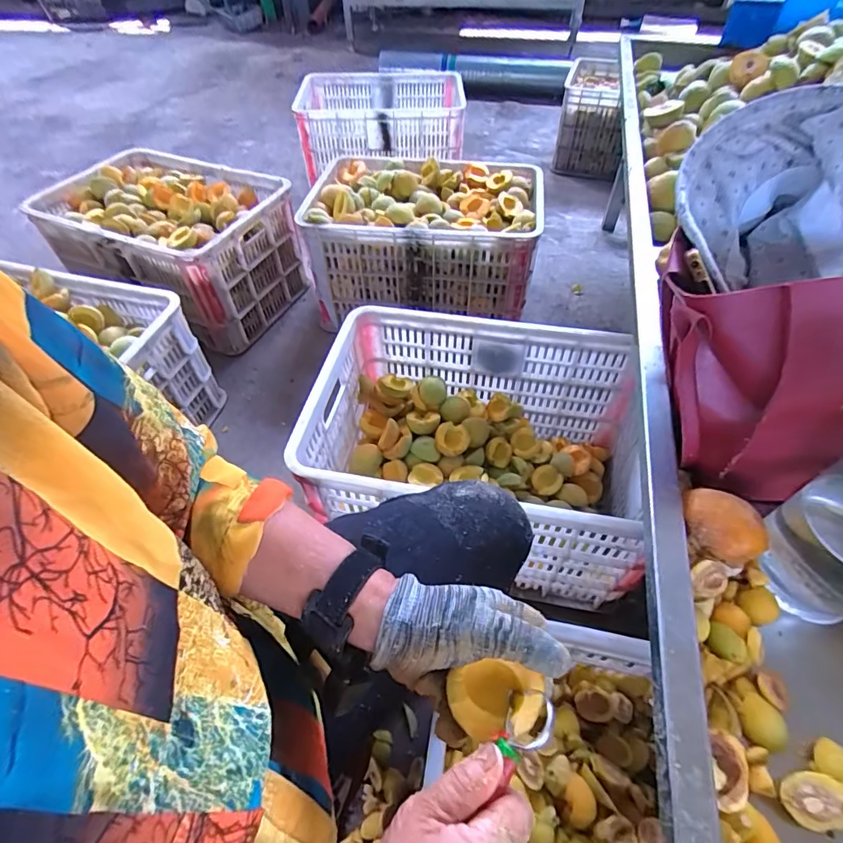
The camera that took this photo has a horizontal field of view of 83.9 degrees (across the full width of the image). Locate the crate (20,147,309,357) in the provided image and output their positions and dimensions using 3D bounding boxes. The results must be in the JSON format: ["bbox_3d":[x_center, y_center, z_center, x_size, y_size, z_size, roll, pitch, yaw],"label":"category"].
[{"bbox_3d":[-0.567,-0.440,1.175,0.510,0.255,0.375,21,54,16],"label":"crate"}]

